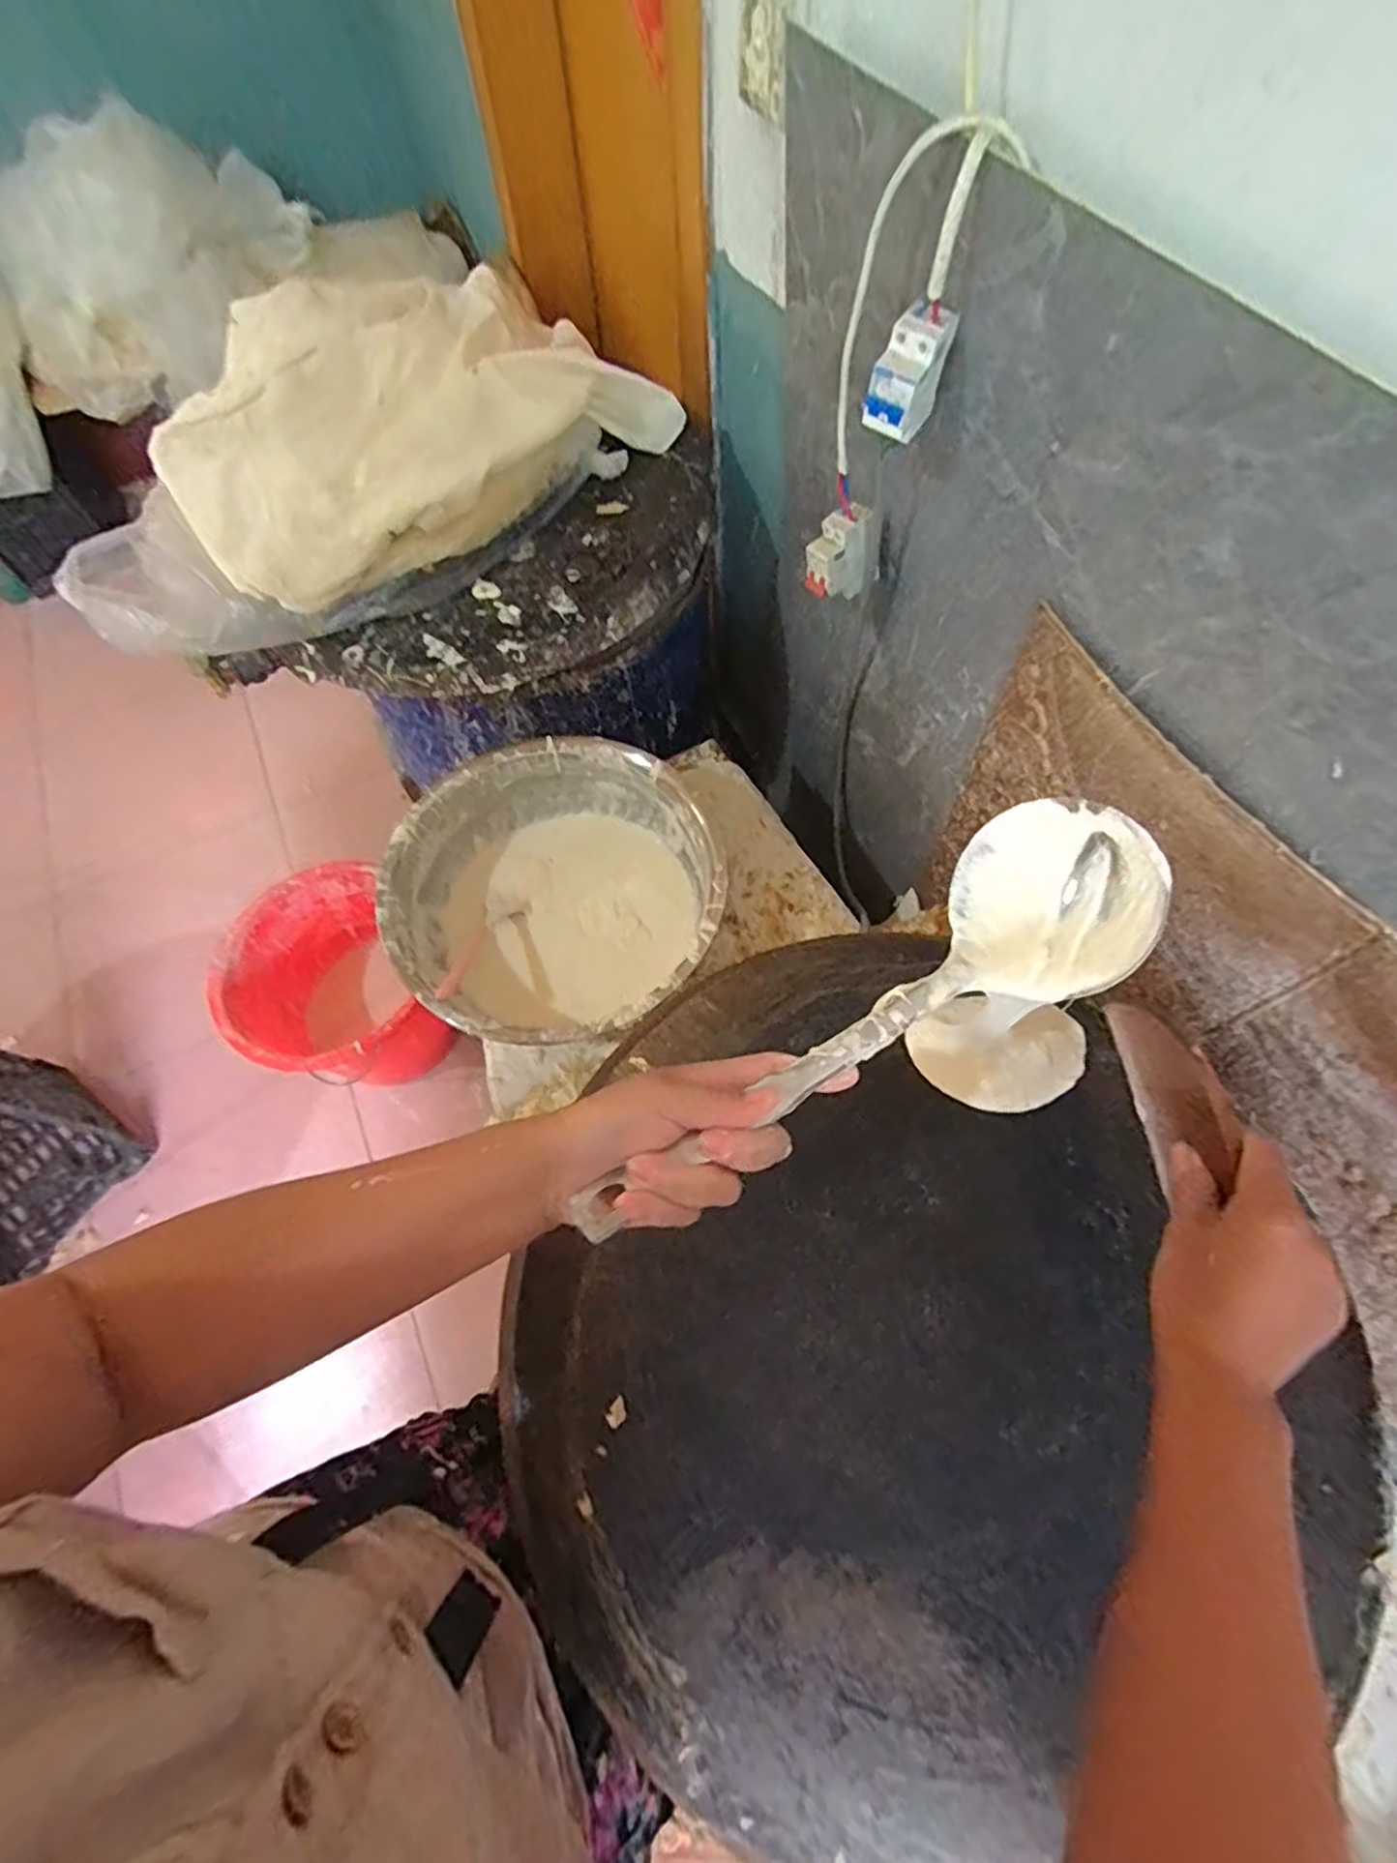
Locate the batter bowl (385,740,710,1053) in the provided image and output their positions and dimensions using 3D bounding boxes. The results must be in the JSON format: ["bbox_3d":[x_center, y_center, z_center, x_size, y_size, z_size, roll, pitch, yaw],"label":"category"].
[{"bbox_3d":[-0.172,-0.039,0.903,0.358,0.156,0.376,-1,65,2],"label":"batter bowl"}]

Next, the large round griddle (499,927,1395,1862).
[{"bbox_3d":[0.115,0.250,0.489,0.481,0.021,0.510,-1,65,2],"label":"large round griddle"}]

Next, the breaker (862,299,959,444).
[{"bbox_3d":[0.168,-0.441,0.582,0.049,0.076,0.079,28,69,14],"label":"breaker"}]

